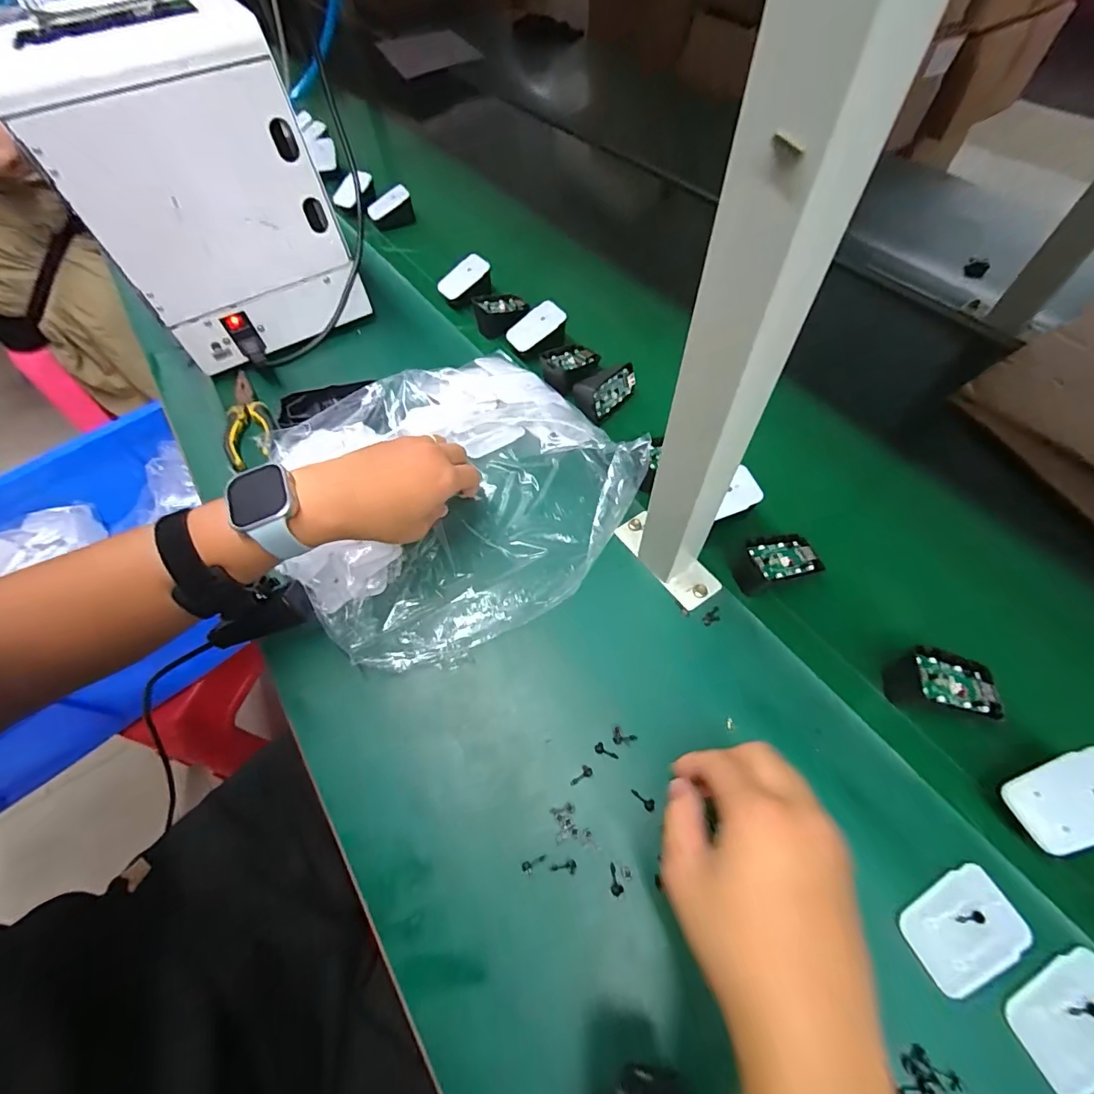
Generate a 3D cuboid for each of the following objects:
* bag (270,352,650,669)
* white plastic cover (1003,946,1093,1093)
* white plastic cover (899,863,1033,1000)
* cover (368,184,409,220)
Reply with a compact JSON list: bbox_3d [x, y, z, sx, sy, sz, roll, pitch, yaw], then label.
[{"bbox_3d":[-0.092,-0.059,0.451,0.313,0.053,0.298,-41,67,-19],"label":"bag"},{"bbox_3d":[0.294,0.261,0.264,0.072,0.006,0.045,-22,62,-10],"label":"white plastic cover"},{"bbox_3d":[0.249,0.227,0.285,0.071,0.005,0.046,-23,63,-11],"label":"white plastic cover"},{"bbox_3d":[-0.249,-0.540,0.753,0.072,0.019,0.013,-20,59,19],"label":"cover"}]

